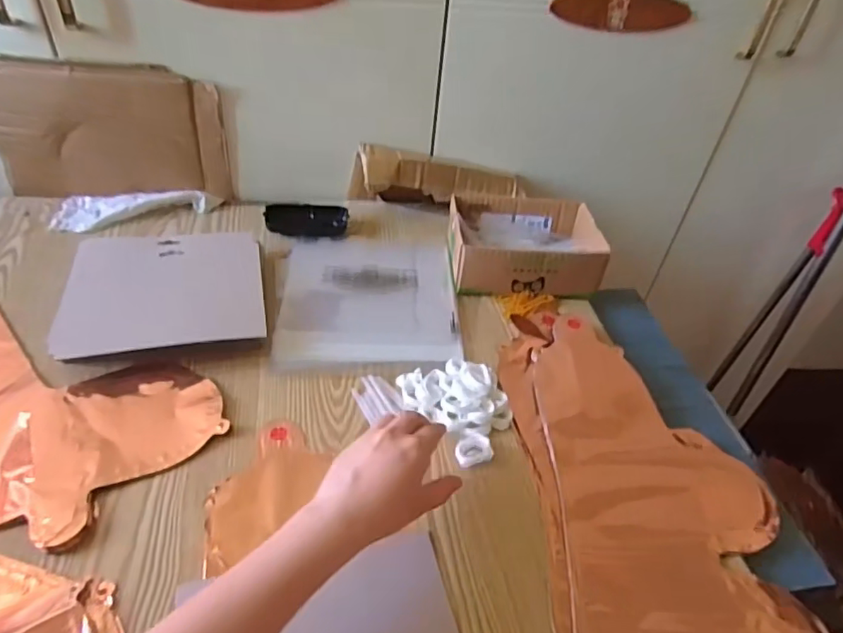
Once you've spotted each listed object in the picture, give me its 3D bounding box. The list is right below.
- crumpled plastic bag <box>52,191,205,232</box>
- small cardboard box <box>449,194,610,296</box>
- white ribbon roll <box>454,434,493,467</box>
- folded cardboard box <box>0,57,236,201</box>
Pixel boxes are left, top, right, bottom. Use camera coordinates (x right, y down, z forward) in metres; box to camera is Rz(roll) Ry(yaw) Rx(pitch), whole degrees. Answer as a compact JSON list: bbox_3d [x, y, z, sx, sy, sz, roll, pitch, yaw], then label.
[{"bbox_3d":[-0.385,-0.146,0.743,0.182,0.025,0.079,-8,44,-15],"label":"crumpled plastic bag"},{"bbox_3d":[0.128,-0.089,0.717,0.190,0.064,0.134,1,42,-6],"label":"small cardboard box"},{"bbox_3d":[0.048,0.122,0.512,0.031,0.014,0.032,4,42,-3],"label":"white ribbon roll"},{"bbox_3d":[-0.394,-0.226,0.714,0.273,0.178,0.027,-2,42,-9],"label":"folded cardboard box"}]

